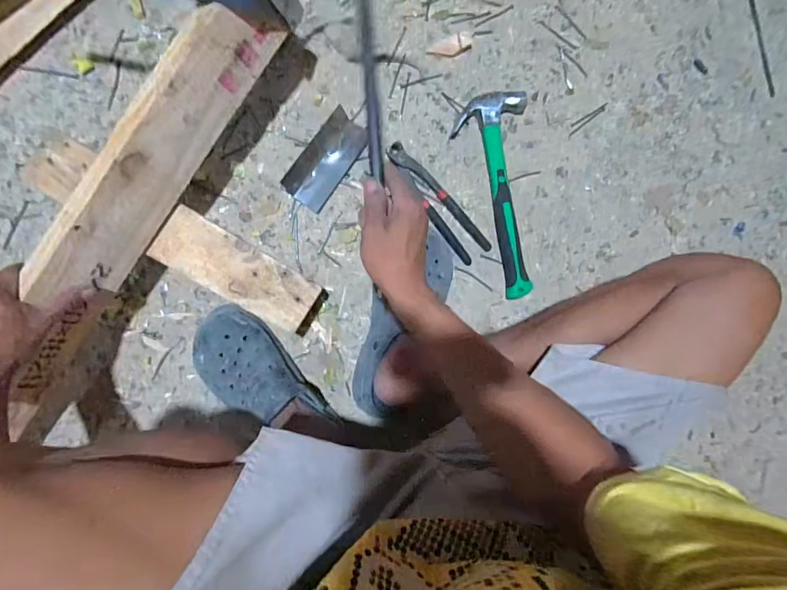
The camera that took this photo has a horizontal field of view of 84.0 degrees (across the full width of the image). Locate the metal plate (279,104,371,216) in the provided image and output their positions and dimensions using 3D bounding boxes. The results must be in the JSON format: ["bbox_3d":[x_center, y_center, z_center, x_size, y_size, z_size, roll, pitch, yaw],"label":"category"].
[{"bbox_3d":[-0.101,-0.204,0.665,0.069,0.013,0.147,36,89,-28],"label":"metal plate"}]

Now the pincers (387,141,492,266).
[{"bbox_3d":[0.065,-0.143,0.688,0.048,0.018,0.219,-42,96,-6],"label":"pincers"}]

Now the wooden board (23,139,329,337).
[{"bbox_3d":[-0.277,-0.074,0.579,0.394,0.024,0.076,31,89,-7],"label":"wooden board"}]

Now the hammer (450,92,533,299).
[{"bbox_3d":[0.161,-0.156,0.701,0.120,0.032,0.325,-2,91,-8],"label":"hammer"}]

